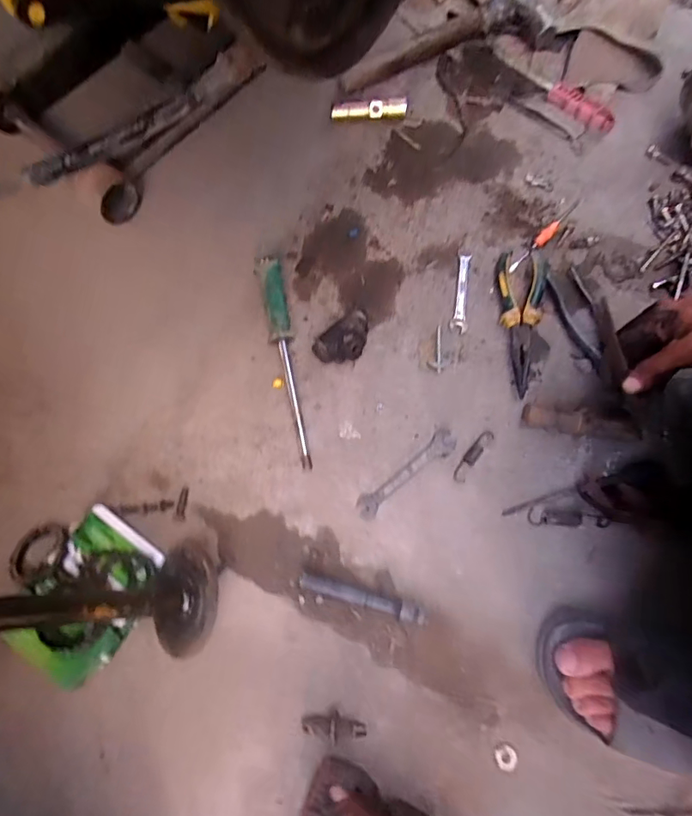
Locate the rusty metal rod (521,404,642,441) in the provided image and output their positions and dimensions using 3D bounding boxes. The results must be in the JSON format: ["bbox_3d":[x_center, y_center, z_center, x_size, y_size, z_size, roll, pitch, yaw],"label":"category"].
[{"bbox_3d":[0.259,0.017,0.546,0.119,0.025,0.024,12,73,4],"label":"rusty metal rod"}]

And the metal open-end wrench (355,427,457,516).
[{"bbox_3d":[0.067,0.071,0.538,0.131,0.009,0.031,-41,77,-12],"label":"metal open-end wrench"}]

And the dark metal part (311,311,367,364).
[{"bbox_3d":[-0.001,-0.074,0.571,0.071,0.034,0.042,-34,76,-10],"label":"dark metal part"}]

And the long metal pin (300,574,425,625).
[{"bbox_3d":[0.018,0.193,0.500,0.130,0.015,0.017,17,73,5],"label":"long metal pin"}]

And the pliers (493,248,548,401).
[{"bbox_3d":[0.198,-0.105,0.579,0.061,0.029,0.179,15,73,4],"label":"pliers"}]

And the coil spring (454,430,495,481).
[{"bbox_3d":[0.141,0.051,0.543,0.015,0.006,0.068,37,76,11],"label":"coil spring"}]

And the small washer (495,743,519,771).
[{"bbox_3d":[0.150,0.327,0.460,0.020,0.004,0.022,0,72,0],"label":"small washer"}]

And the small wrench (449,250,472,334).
[{"bbox_3d":[0.141,-0.143,0.603,0.019,0.004,0.109,8,73,2],"label":"small wrench"}]

